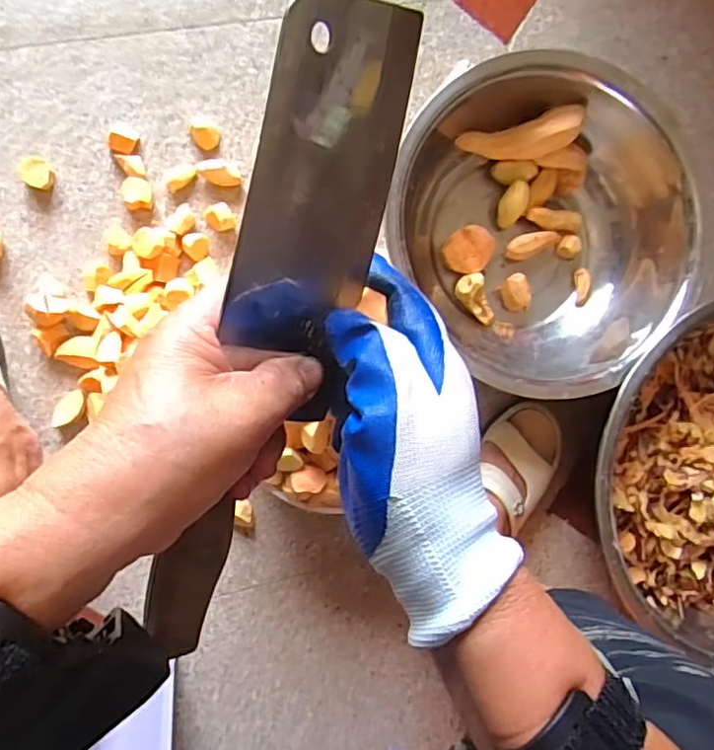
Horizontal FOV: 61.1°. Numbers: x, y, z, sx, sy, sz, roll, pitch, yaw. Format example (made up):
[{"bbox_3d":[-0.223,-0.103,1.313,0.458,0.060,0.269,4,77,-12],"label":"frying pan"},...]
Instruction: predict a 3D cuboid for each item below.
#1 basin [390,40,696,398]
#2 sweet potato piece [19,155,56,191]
[{"bbox_3d":[0.191,-0.158,0.663,0.303,0.123,0.317,0,91,-10],"label":"basin"},{"bbox_3d":[-0.329,-0.207,0.624,0.029,0.021,0.033,-33,96,-8],"label":"sweet potato piece"}]

